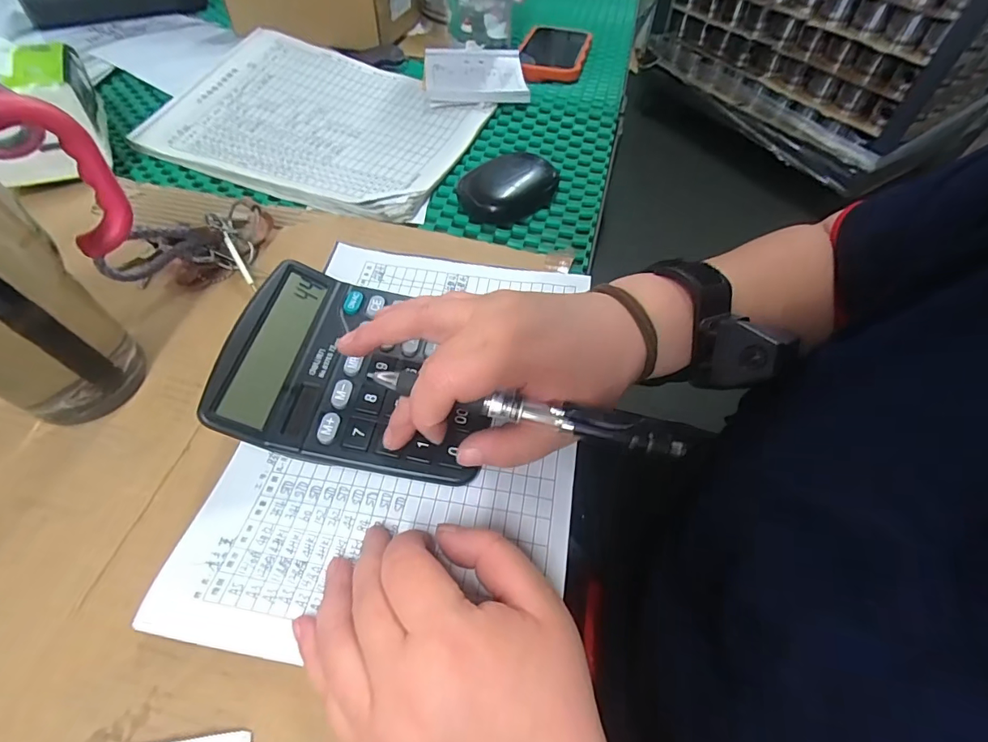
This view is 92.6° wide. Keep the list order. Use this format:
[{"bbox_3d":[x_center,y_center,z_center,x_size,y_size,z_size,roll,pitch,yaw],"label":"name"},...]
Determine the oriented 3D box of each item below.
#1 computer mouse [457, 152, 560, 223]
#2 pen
[{"bbox_3d":[0.015,-0.160,0.408,0.090,0.027,0.058,-18,57,-13],"label":"computer mouse"},{"bbox_3d":[0.015,0.017,0.216,0.143,0.008,0.014,12,56,5],"label":"pen"}]

